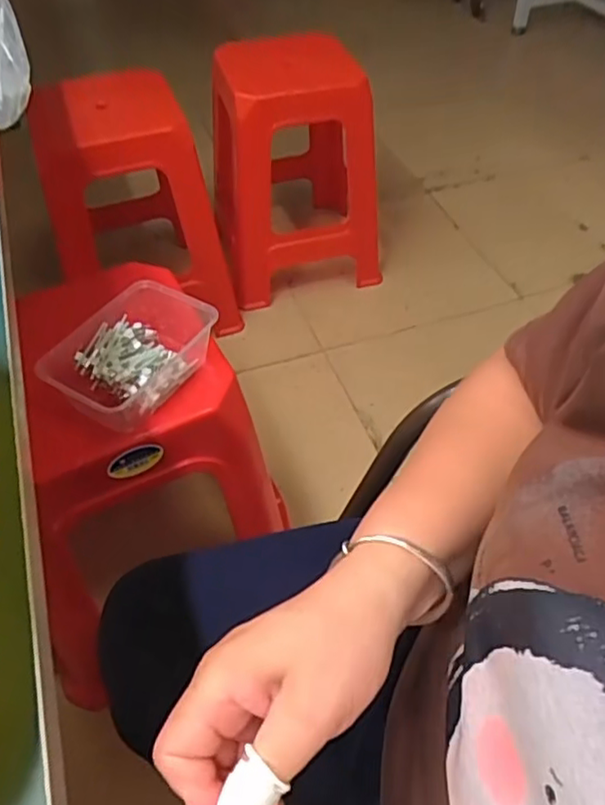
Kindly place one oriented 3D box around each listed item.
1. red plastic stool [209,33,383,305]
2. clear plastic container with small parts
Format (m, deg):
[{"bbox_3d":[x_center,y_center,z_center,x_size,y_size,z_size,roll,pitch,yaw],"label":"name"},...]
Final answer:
[{"bbox_3d":[-0.026,-0.537,1.422,0.347,0.470,0.404,-6,49,-5],"label":"red plastic stool"},{"bbox_3d":[-0.182,-0.050,0.671,0.111,0.059,0.174,28,55,23],"label":"clear plastic container with small parts"}]

